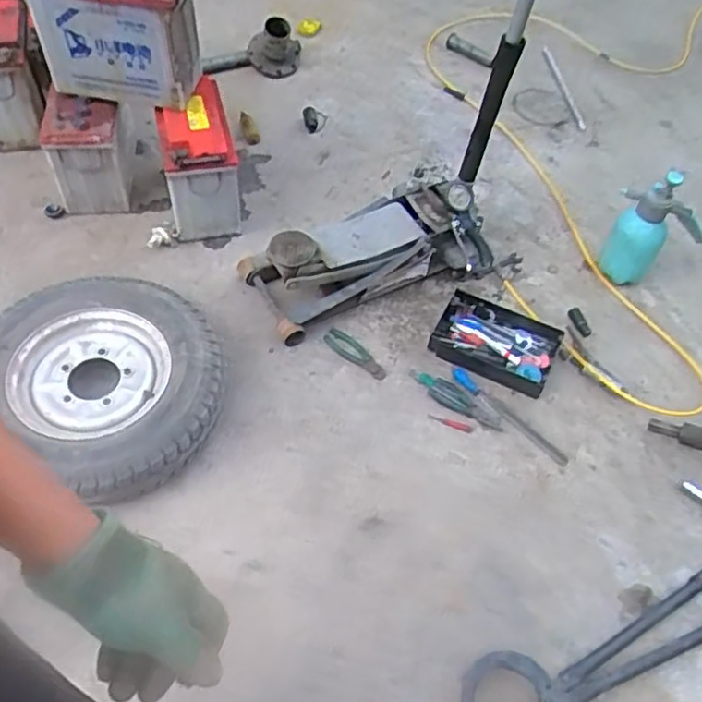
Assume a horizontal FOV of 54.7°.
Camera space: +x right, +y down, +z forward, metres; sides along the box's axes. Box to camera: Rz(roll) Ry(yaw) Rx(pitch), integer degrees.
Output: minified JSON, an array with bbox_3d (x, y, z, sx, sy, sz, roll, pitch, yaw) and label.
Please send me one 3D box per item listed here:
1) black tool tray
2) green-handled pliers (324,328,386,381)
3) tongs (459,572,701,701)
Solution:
[{"bbox_3d":[0.352,-0.019,1.660,0.291,0.057,0.195,23,58,15],"label":"black tool tray"},{"bbox_3d":[0.013,0.006,1.631,0.179,0.019,0.052,36,62,22],"label":"green-handled pliers"},{"bbox_3d":[0.493,0.577,1.223,0.634,0.047,0.208,-18,57,-13],"label":"tongs"}]

